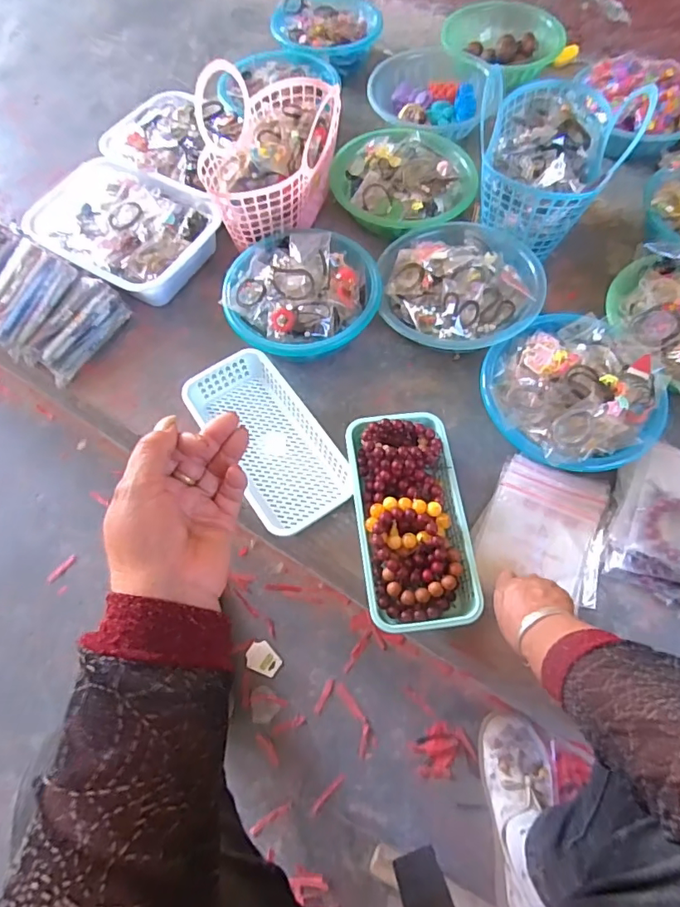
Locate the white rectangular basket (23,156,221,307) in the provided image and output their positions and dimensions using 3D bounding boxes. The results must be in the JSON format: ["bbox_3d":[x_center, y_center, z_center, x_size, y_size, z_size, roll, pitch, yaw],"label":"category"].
[{"bbox_3d":[-0.351,-0.364,0.825,0.288,0.074,0.206,26,68,13],"label":"white rectangular basket"}]

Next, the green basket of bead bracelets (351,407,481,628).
[{"bbox_3d":[0.083,0.074,0.616,0.126,0.062,0.263,-7,65,-2],"label":"green basket of bead bracelets"}]

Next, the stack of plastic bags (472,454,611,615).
[{"bbox_3d":[0.254,0.091,0.633,0.146,0.030,0.157,14,66,8],"label":"stack of plastic bags"}]

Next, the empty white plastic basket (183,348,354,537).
[{"bbox_3d":[-0.099,-0.018,0.686,0.132,0.043,0.267,-32,68,-13],"label":"empty white plastic basket"}]

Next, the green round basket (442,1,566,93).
[{"bbox_3d":[0.311,-0.824,1.020,0.222,0.060,0.225,36,71,16],"label":"green round basket"}]

